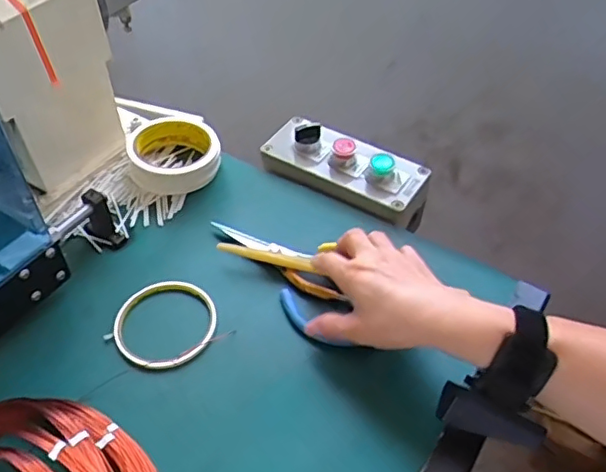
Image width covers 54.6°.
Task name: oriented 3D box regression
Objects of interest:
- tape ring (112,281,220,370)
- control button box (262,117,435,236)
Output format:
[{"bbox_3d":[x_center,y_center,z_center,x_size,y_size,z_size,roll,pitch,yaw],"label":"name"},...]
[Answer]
[{"bbox_3d":[-0.116,0.074,0.498,0.085,0.005,0.083,0,49,0],"label":"tape ring"},{"bbox_3d":[0.045,-0.074,0.633,0.183,0.056,0.079,26,53,20],"label":"control button box"}]

